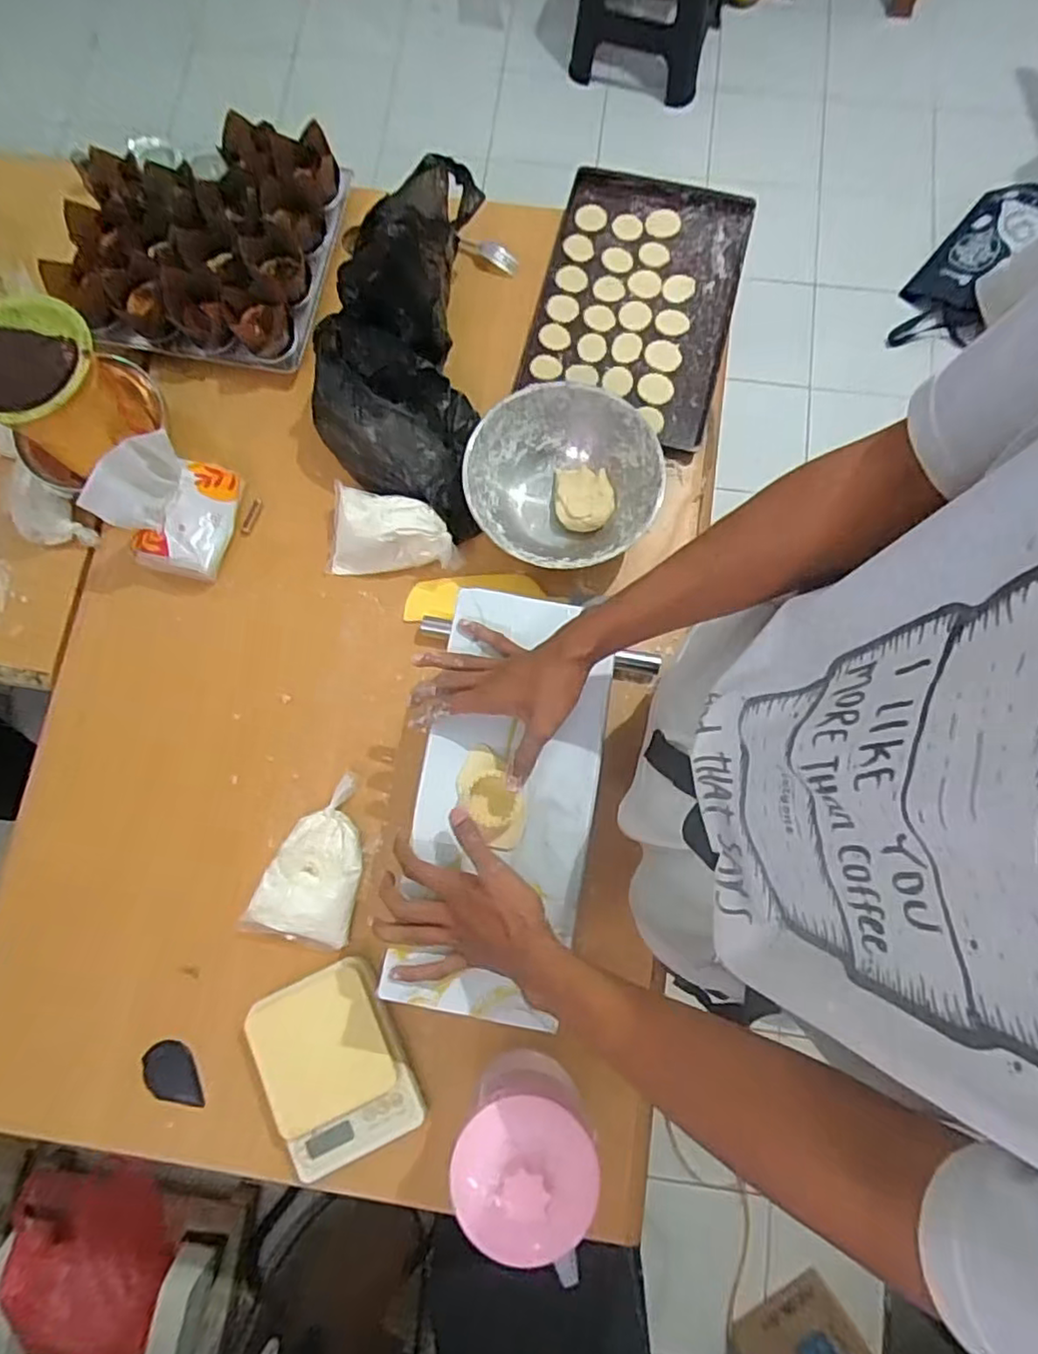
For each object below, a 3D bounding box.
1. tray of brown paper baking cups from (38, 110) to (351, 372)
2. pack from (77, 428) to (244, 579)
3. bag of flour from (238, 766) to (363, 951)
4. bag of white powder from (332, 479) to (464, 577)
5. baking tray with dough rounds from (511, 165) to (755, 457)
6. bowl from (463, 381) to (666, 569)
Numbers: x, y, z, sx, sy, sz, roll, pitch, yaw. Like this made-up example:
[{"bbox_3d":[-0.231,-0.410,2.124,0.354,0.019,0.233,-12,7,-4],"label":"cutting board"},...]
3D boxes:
[{"bbox_3d":[-0.399,-0.548,0.803,0.303,0.081,0.293,12,79,3],"label":"tray of brown paper baking cups"},{"bbox_3d":[-0.383,-0.192,0.723,0.092,0.127,0.137,24,80,5],"label":"pack"},{"bbox_3d":[-0.221,0.193,0.707,0.111,0.035,0.177,11,79,3],"label":"bag of flour"},{"bbox_3d":[-0.143,-0.168,0.757,0.153,0.057,0.091,7,79,2],"label":"bag of white powder"},{"bbox_3d":[0.149,-0.474,0.837,0.242,0.032,0.369,15,79,3],"label":"baking tray with dough rounds"},{"bbox_3d":[0.051,-0.230,0.744,0.213,0.069,0.195,0,79,1],"label":"bowl"}]

